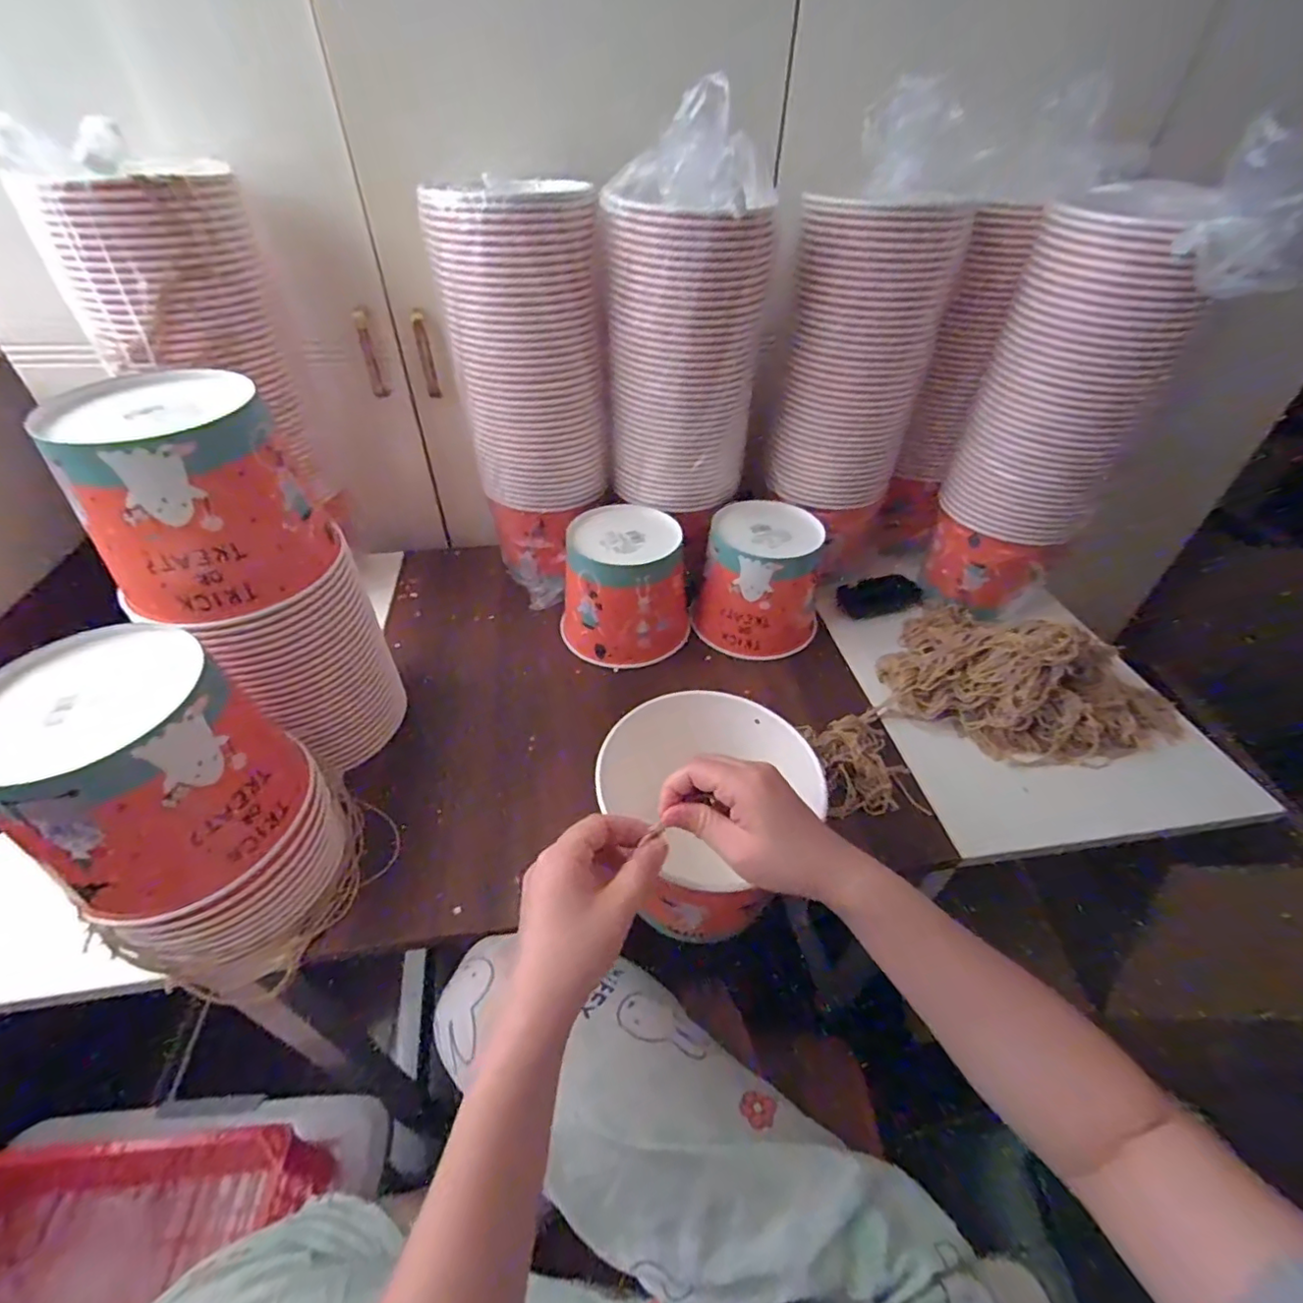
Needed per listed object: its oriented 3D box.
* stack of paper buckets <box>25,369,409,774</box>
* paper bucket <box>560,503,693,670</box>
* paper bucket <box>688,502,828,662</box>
[{"bbox_3d":[-0.321,-0.041,0.488,0.152,0.311,0.150,-30,51,-29],"label":"stack of paper buckets"},{"bbox_3d":[-0.030,-0.075,0.690,0.147,0.133,0.147,0,43,-1],"label":"paper bucket"},{"bbox_3d":[0.134,-0.083,0.705,0.142,0.134,0.140,14,45,14],"label":"paper bucket"}]

